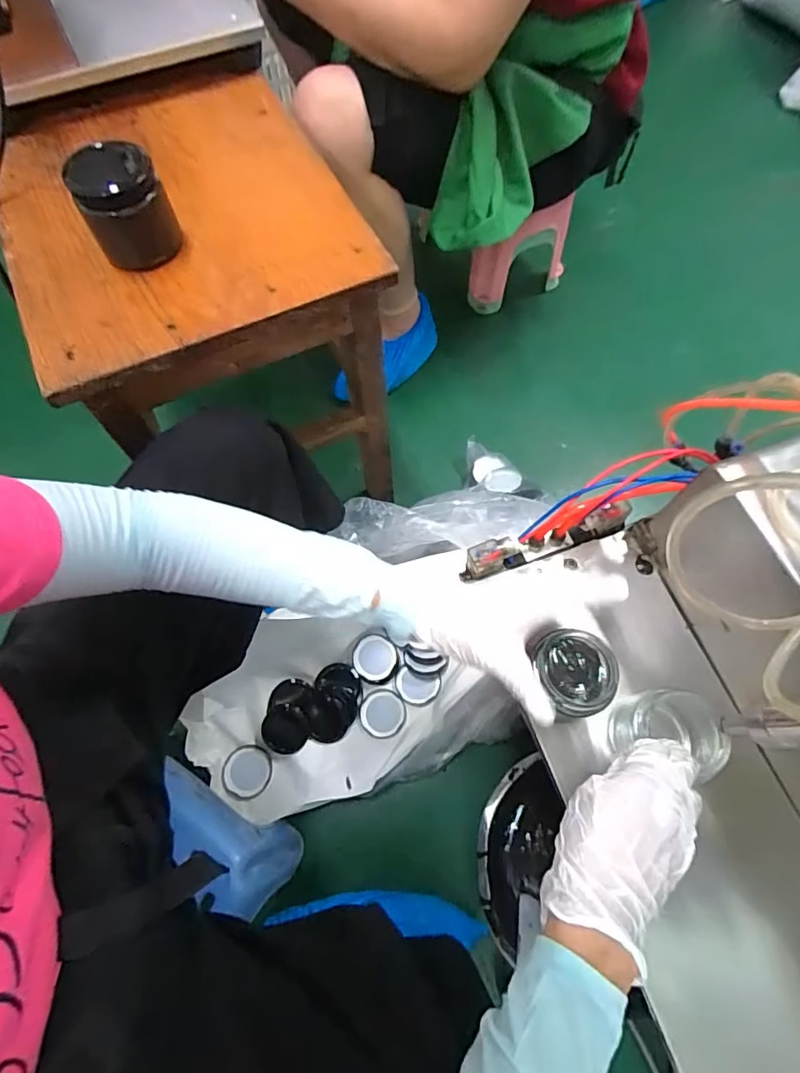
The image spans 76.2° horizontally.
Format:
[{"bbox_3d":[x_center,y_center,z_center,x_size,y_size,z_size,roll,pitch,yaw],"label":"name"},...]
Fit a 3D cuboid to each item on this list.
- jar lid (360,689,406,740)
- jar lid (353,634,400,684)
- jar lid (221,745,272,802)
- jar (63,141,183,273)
[{"bbox_3d":[-0.025,0.255,0.734,0.065,0.007,0.064,0,67,1],"label":"jar lid"},{"bbox_3d":[-0.036,0.184,0.754,0.067,0.005,0.067,0,81,-2],"label":"jar lid"},{"bbox_3d":[-0.210,0.326,0.704,0.063,0.017,0.067,0,67,1],"label":"jar lid"},{"bbox_3d":[-0.224,-0.270,0.419,0.065,0.069,0.055,-23,69,-9],"label":"jar"}]

